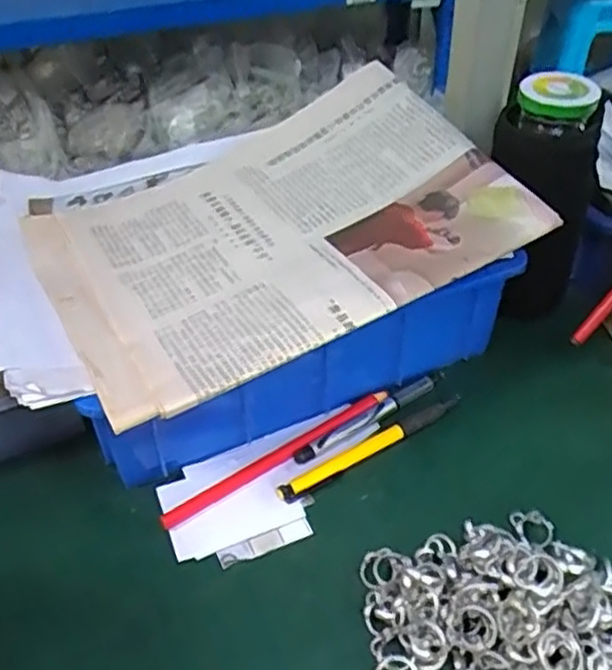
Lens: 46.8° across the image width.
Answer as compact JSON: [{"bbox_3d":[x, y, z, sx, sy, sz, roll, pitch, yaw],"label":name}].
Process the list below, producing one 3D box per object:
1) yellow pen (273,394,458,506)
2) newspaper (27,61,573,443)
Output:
[{"bbox_3d":[0.043,0.069,0.443,0.136,0.015,0.013,-23,45,-23],"label":"yellow pen"},{"bbox_3d":[-0.020,-0.082,0.453,0.297,0.043,0.225,-28,48,-14],"label":"newspaper"}]

